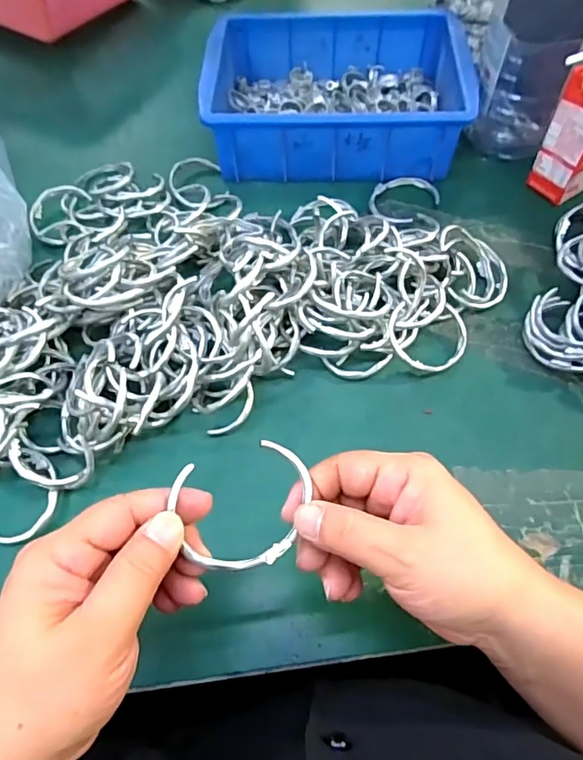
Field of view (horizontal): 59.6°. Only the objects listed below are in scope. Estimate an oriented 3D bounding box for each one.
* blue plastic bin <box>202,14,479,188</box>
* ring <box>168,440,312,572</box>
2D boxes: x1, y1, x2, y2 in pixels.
[{"bbox_3d":[0.042,-0.285,0.508,0.238,0.070,0.169,1,61,2],"label":"blue plastic bin"},{"bbox_3d":[-0.019,0.059,0.235,0.058,0.004,0.053,2,82,-13],"label":"ring"}]

